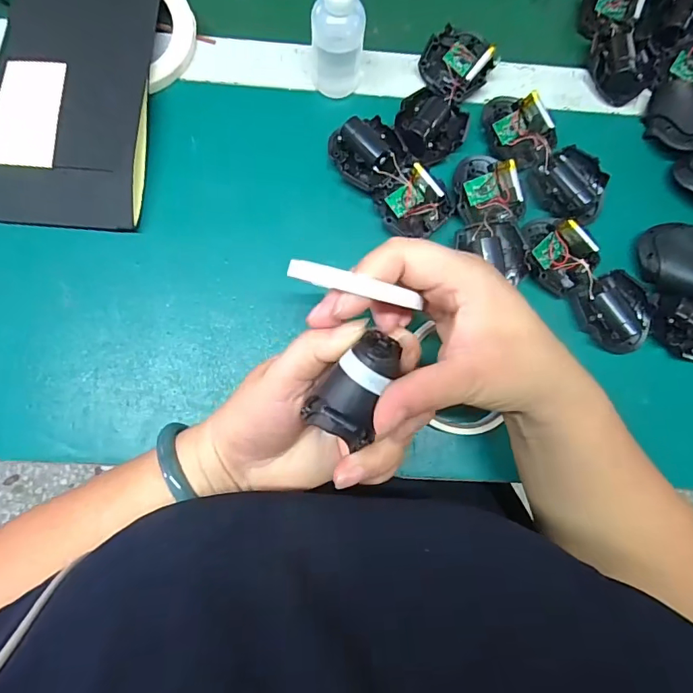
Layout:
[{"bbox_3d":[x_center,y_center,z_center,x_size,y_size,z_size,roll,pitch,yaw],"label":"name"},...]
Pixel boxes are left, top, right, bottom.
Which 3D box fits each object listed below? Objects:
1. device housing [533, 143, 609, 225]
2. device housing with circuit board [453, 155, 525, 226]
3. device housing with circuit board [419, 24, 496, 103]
[{"bbox_3d":[0.175,-0.124,0.357,0.056,0.014,0.057,-41,85,-8],"label":"device housing"},{"bbox_3d":[0.106,-0.121,0.351,0.047,0.024,0.054,-16,82,-6],"label":"device housing with circuit board"},{"bbox_3d":[0.088,-0.225,0.364,0.057,0.021,0.052,0,81,-3],"label":"device housing with circuit board"}]

